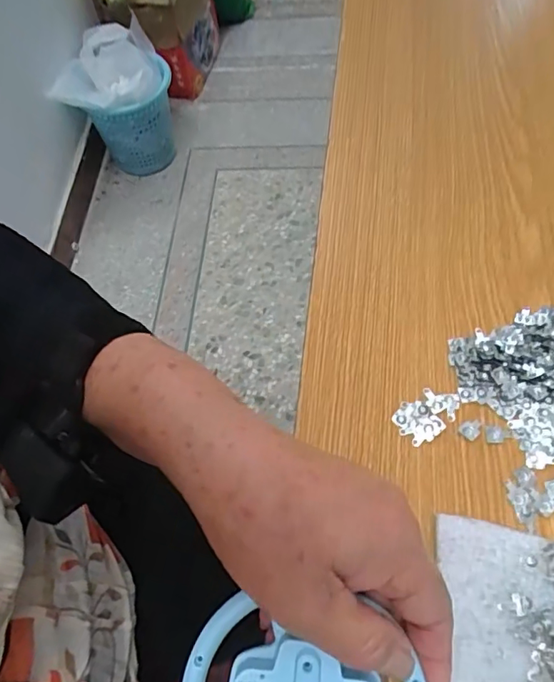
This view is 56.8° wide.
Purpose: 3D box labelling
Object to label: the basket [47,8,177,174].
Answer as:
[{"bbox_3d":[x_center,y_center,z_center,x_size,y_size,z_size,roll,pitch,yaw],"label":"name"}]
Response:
[{"bbox_3d":[-0.402,-0.651,1.394,0.265,0.271,0.266,-3,62,2],"label":"basket"}]

